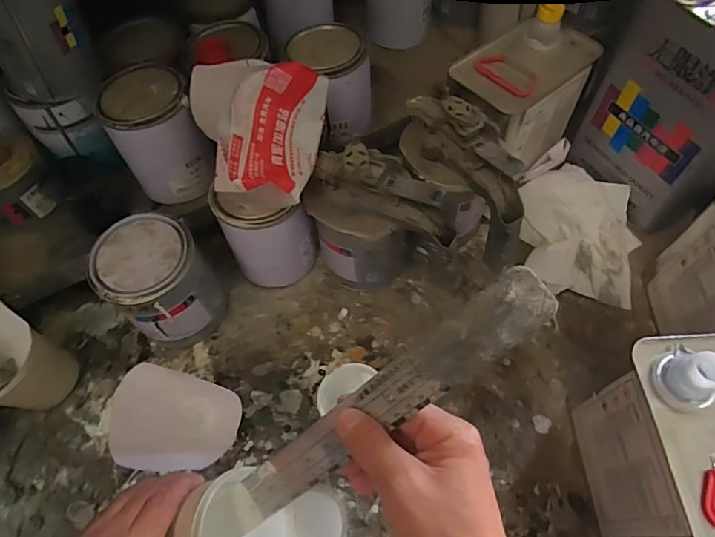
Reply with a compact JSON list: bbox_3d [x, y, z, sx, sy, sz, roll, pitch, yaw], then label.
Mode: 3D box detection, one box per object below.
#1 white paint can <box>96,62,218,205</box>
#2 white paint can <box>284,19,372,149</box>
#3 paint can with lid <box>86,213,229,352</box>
[{"bbox_3d":[-0.250,-0.170,0.601,0.102,0.130,0.118,-30,64,-13],"label":"white paint can"},{"bbox_3d":[-0.031,-0.239,0.621,0.089,0.118,0.107,-21,62,-8],"label":"white paint can"},{"bbox_3d":[-0.221,0.018,0.553,0.104,0.139,0.105,-1,61,2],"label":"paint can with lid"}]

